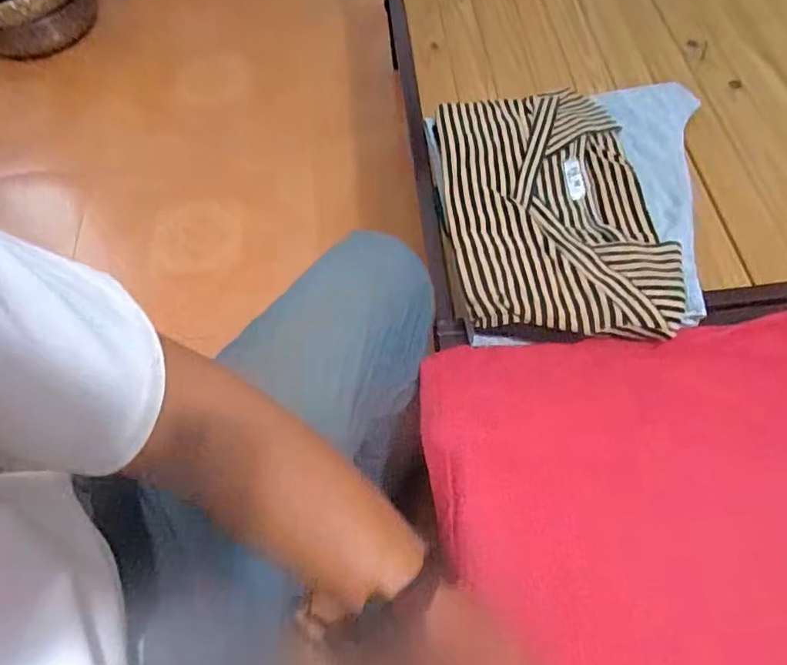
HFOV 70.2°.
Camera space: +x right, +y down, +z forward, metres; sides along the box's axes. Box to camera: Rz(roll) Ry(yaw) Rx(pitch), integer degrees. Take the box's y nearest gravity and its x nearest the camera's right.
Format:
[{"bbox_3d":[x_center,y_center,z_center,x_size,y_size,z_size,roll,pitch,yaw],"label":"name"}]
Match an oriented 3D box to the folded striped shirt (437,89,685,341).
[{"bbox_3d":[0.160,-0.141,0.583,0.210,0.035,0.334,-5,60,3],"label":"folded striped shirt"}]

